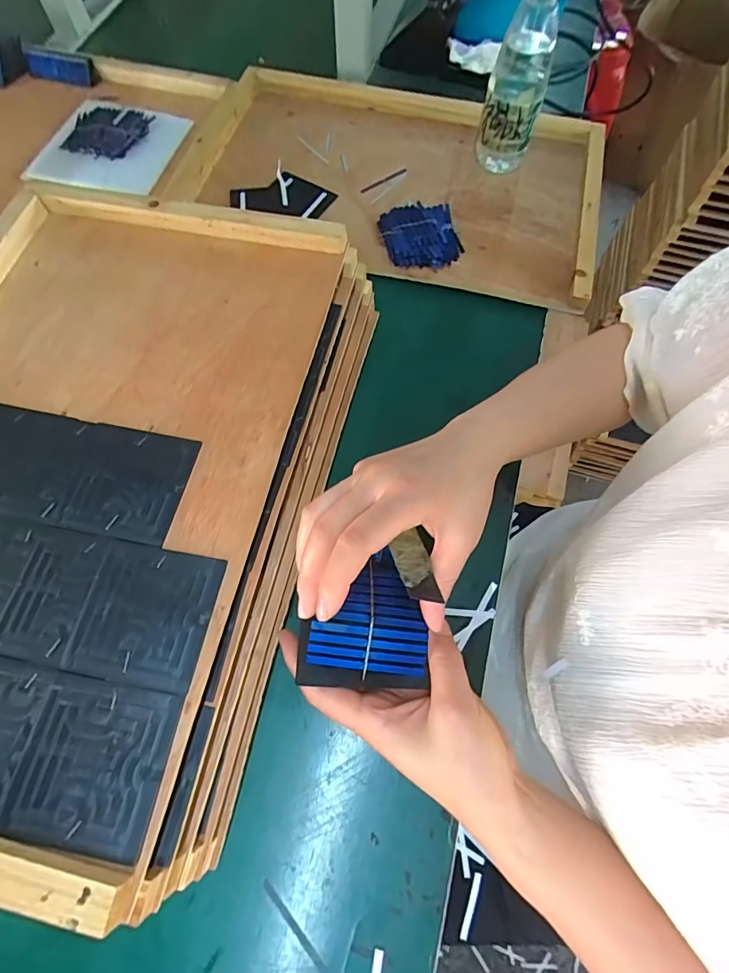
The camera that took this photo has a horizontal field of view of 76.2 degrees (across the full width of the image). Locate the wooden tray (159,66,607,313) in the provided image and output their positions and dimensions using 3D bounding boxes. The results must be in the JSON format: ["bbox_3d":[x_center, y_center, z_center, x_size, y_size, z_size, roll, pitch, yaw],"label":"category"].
[{"bbox_3d":[0.025,-0.378,0.563,0.499,0.027,0.296,13,68,4],"label":"wooden tray"}]

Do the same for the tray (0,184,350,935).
[{"bbox_3d":[-0.212,-0.029,0.327,0.296,0.030,0.463,13,68,3],"label":"tray"}]

